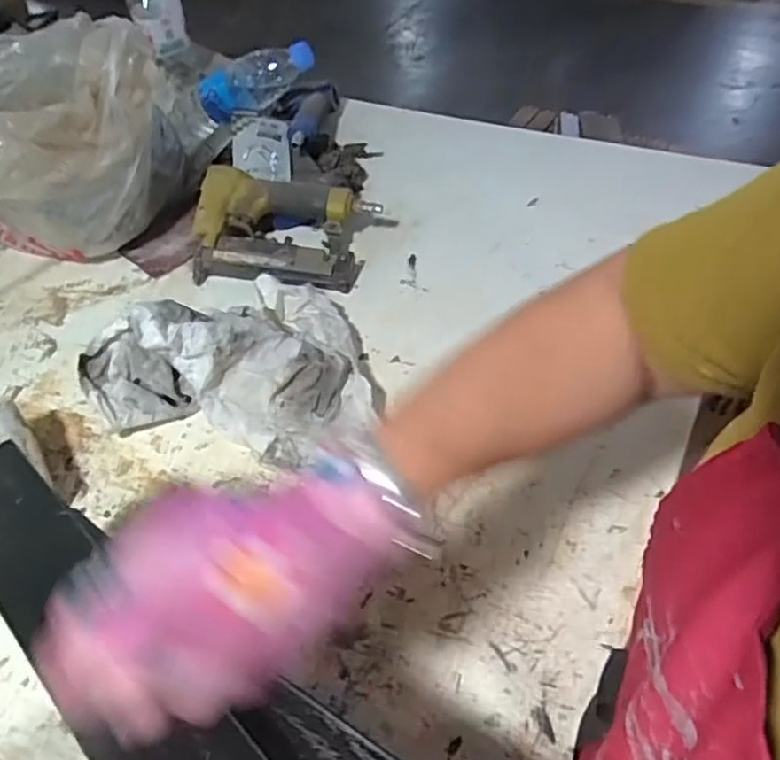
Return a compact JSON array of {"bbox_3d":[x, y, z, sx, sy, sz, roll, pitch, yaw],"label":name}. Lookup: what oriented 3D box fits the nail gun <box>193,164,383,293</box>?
[{"bbox_3d":[-0.120,-0.166,0.727,0.200,0.073,0.129,5,49,11],"label":"nail gun"}]

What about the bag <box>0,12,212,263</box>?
[{"bbox_3d":[-0.369,-0.254,0.730,0.252,0.236,0.207,-31,52,-21],"label":"bag"}]

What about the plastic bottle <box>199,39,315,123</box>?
[{"bbox_3d":[-0.175,-0.402,0.876,0.176,0.059,0.058,-13,44,22],"label":"plastic bottle"}]

